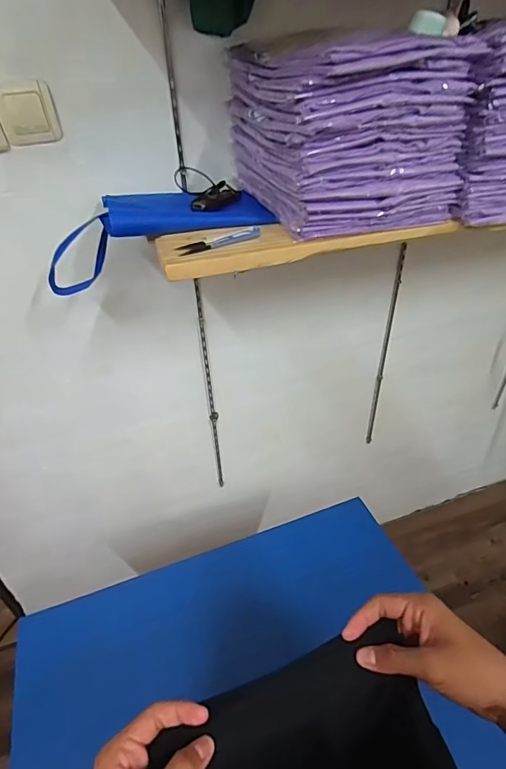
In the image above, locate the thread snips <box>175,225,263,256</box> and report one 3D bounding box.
[{"bbox_3d":[-0.044,-0.193,0.579,0.121,0.012,0.029,-22,43,-22],"label":"thread snips"}]

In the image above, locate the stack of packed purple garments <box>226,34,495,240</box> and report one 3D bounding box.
[{"bbox_3d":[0.124,-0.379,0.643,0.248,0.195,0.297,-14,40,-13],"label":"stack of packed purple garments"}]

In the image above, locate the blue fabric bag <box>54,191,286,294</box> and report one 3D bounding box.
[{"bbox_3d":[-0.148,-0.227,0.678,0.342,0.116,0.143,-7,39,-5],"label":"blue fabric bag"}]

